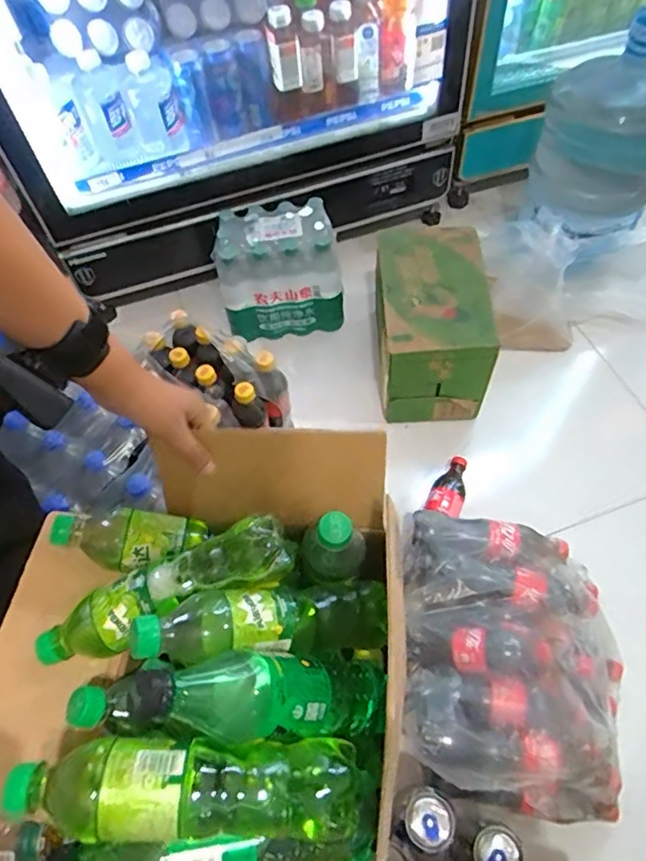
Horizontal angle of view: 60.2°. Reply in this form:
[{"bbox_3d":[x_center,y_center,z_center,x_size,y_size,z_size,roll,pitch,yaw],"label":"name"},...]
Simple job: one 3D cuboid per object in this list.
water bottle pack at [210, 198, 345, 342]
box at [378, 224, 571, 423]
[{"bbox_3d":[-0.091,-0.335,1.174,0.243,0.213,0.167,-7,58,0],"label":"water bottle pack"},{"bbox_3d":[0.191,-0.200,1.063,0.206,0.199,0.305,-2,58,3],"label":"box"}]

